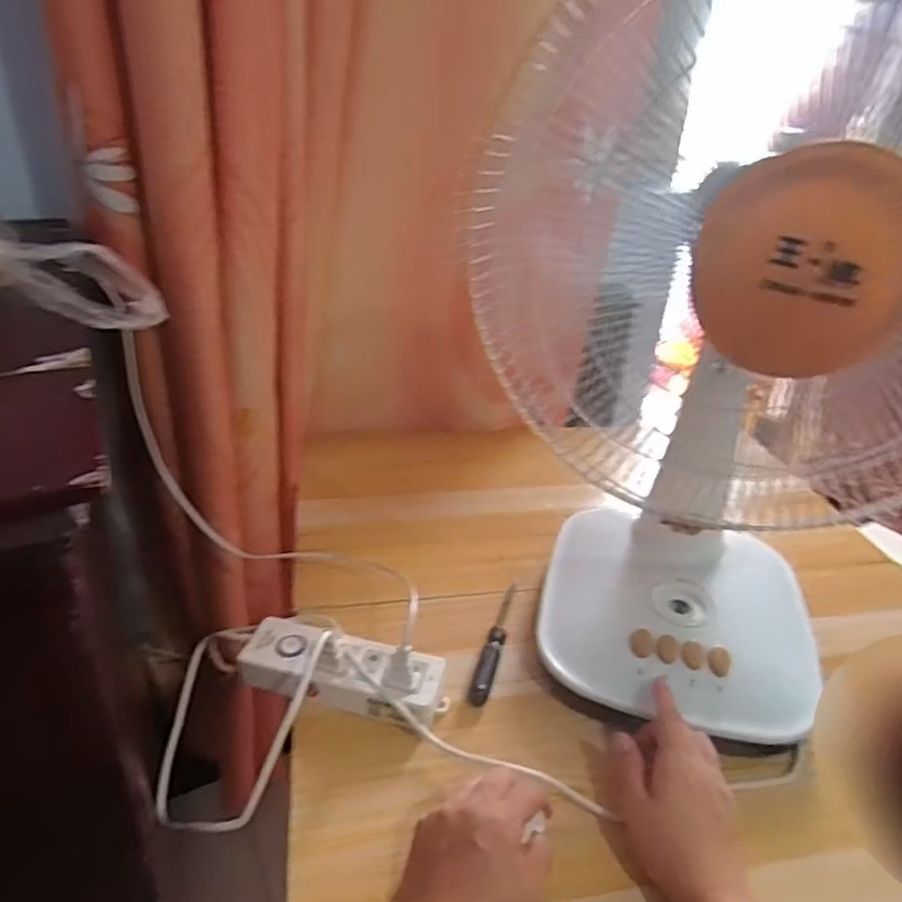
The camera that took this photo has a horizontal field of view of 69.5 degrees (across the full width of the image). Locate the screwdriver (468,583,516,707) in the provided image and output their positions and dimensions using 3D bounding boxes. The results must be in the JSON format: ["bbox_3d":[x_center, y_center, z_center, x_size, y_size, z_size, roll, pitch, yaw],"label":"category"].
[{"bbox_3d":[0.043,0.177,0.621,0.019,0.017,0.154,11,30,12],"label":"screwdriver"}]

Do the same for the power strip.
[{"bbox_3d":[-0.092,0.186,0.549,0.166,0.032,0.057,10,30,11],"label":"power strip"}]

